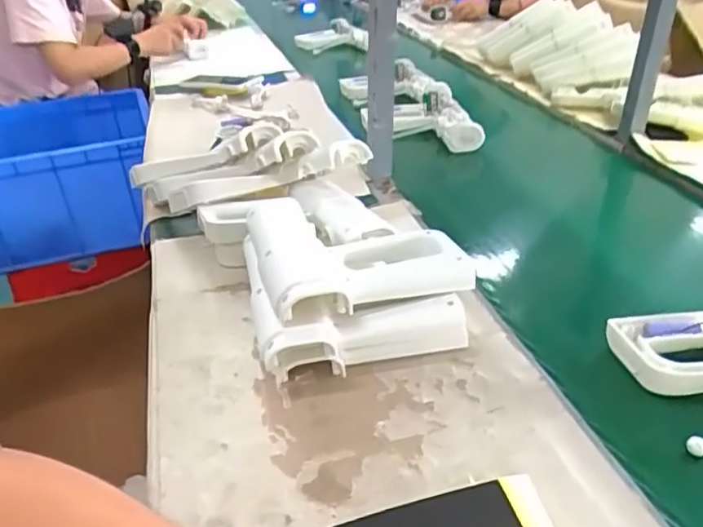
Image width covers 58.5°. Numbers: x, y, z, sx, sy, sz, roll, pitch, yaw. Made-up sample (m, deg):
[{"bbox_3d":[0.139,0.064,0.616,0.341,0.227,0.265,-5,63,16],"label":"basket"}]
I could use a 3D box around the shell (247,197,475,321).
[{"bbox_3d":[-0.004,-0.025,0.631,0.184,0.039,0.209,-9,32,-12],"label":"shell"}]

